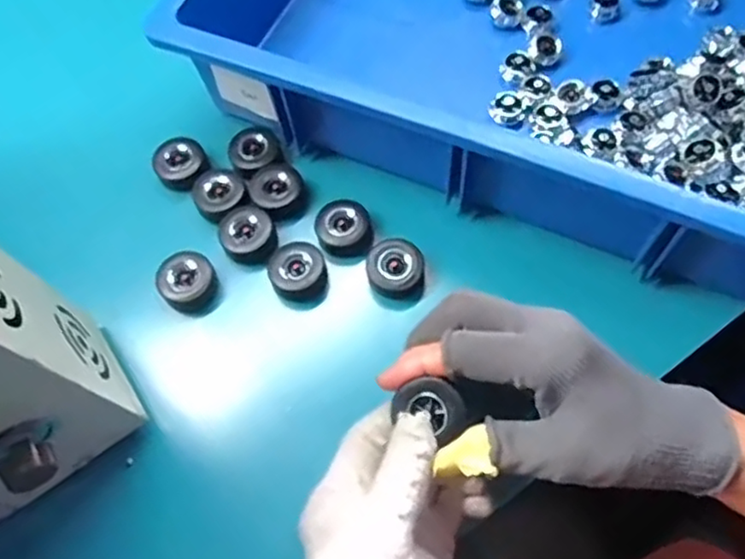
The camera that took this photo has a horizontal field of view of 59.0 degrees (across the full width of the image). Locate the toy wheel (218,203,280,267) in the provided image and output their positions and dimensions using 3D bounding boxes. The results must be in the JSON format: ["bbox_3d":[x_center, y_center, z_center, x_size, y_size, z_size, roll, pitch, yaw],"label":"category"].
[{"bbox_3d":[-0.086,-0.030,0.456,0.037,0.018,0.040,-1,65,3],"label":"toy wheel"}]

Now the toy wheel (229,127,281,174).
[{"bbox_3d":[-0.086,-0.096,0.480,0.036,0.016,0.030,-29,67,-10],"label":"toy wheel"}]

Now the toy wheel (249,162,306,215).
[{"bbox_3d":[-0.068,-0.063,0.474,0.036,0.025,0.031,-23,66,-7],"label":"toy wheel"}]

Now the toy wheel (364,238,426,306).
[{"bbox_3d":[0.015,-0.006,0.439,0.037,0.022,0.038,-1,65,3],"label":"toy wheel"}]

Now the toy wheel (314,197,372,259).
[{"bbox_3d":[-0.019,-0.034,0.456,0.037,0.024,0.038,-1,65,3],"label":"toy wheel"}]

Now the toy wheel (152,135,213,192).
[{"bbox_3d":[-0.137,-0.083,0.480,0.036,0.021,0.038,-1,65,3],"label":"toy wheel"}]

